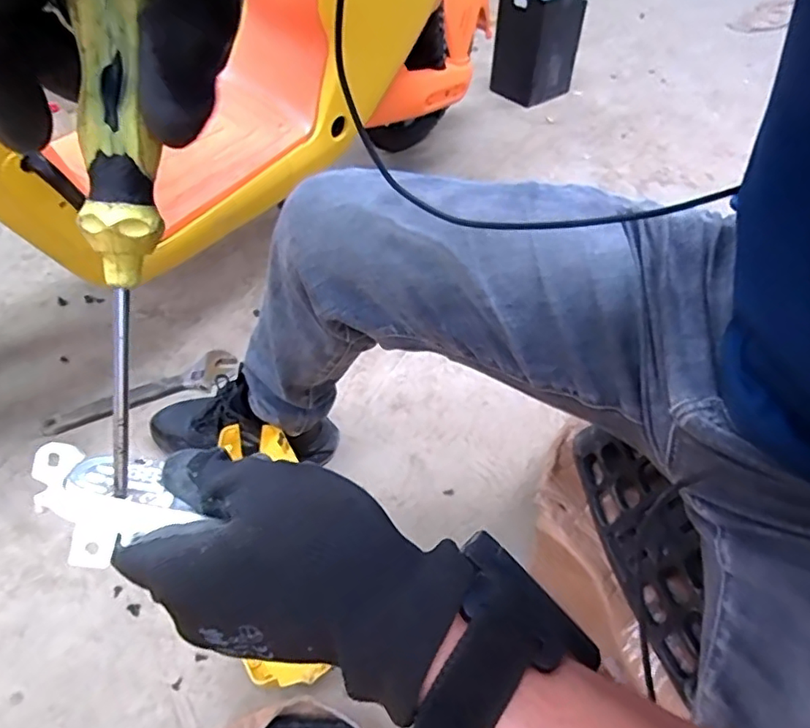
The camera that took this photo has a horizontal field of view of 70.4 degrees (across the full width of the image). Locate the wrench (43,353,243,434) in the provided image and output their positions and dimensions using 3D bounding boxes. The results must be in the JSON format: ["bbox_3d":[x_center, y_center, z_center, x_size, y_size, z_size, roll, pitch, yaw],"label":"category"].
[{"bbox_3d":[-0.417,0.051,0.919,0.295,0.016,0.071,-23,51,-19],"label":"wrench"}]

